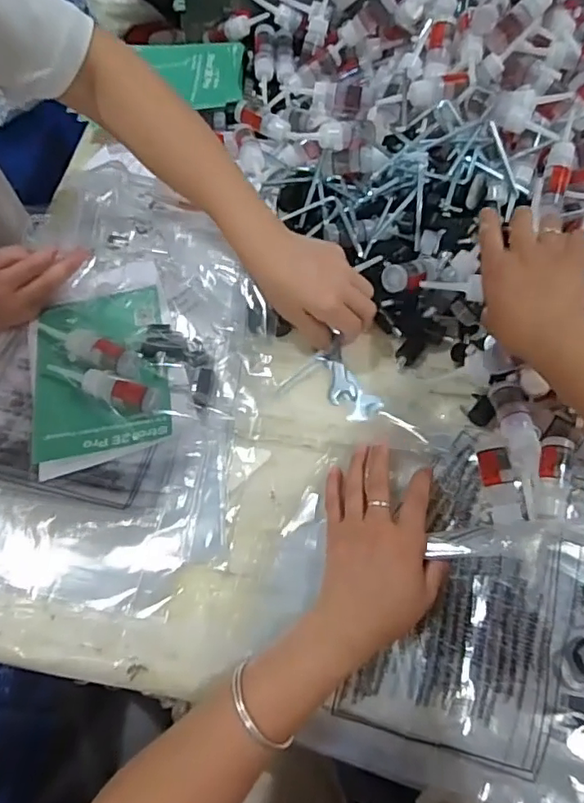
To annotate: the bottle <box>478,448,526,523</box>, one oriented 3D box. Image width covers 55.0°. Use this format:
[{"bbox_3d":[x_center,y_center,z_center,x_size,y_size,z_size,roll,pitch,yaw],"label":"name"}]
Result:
[{"bbox_3d":[0.175,0.070,0.473,0.026,0.023,0.062,-12,88,-9],"label":"bottle"}]

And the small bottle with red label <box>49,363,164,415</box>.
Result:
[{"bbox_3d":[-0.173,-0.012,0.513,0.105,0.023,0.026,15,62,6],"label":"small bottle with red label"}]

